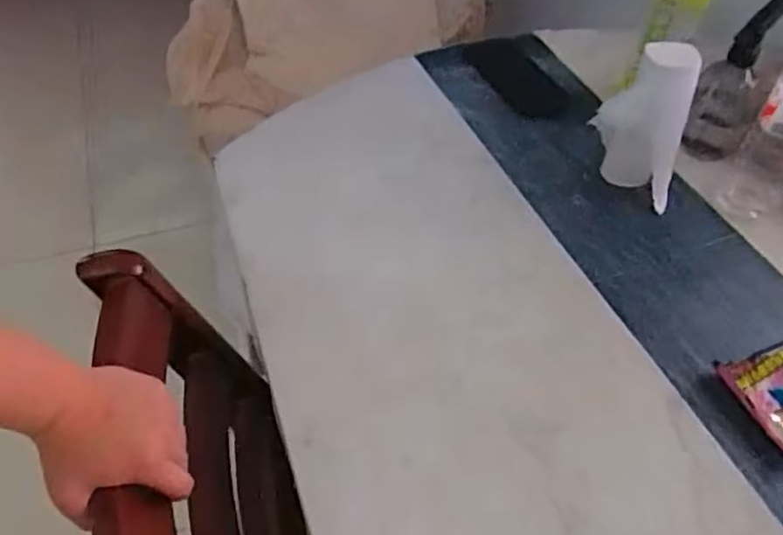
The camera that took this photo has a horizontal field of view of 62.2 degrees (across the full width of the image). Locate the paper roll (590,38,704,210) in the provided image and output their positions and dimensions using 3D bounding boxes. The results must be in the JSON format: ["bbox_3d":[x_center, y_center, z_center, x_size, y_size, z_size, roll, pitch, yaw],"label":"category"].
[{"bbox_3d":[0.274,-0.152,0.704,0.107,0.172,0.057,25,56,19],"label":"paper roll"}]

